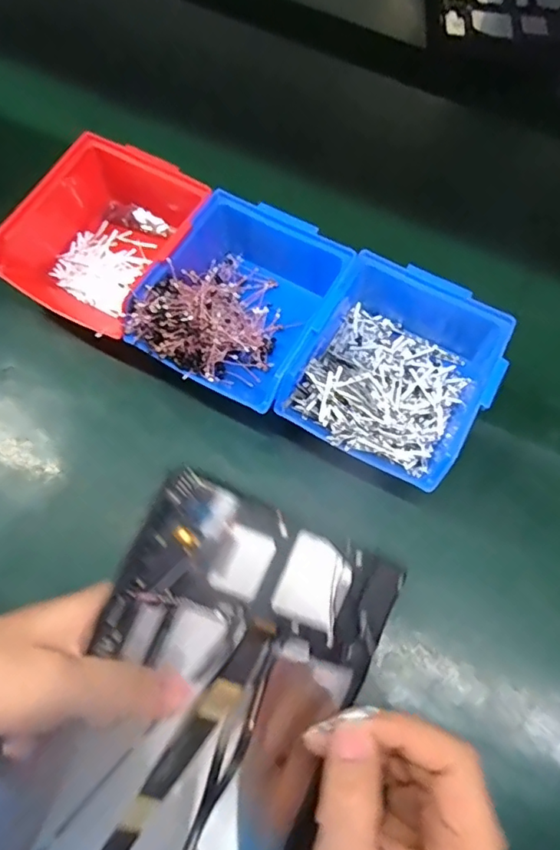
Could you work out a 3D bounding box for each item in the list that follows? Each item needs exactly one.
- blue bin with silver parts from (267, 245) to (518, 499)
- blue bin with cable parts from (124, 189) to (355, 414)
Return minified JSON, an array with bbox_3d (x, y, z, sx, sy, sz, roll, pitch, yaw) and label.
[{"bbox_3d":[0.086,-0.039,0.401,0.126,0.067,0.151,25,70,10],"label":"blue bin with silver parts"},{"bbox_3d":[-0.024,-0.093,0.418,0.120,0.071,0.154,27,70,11],"label":"blue bin with cable parts"}]

